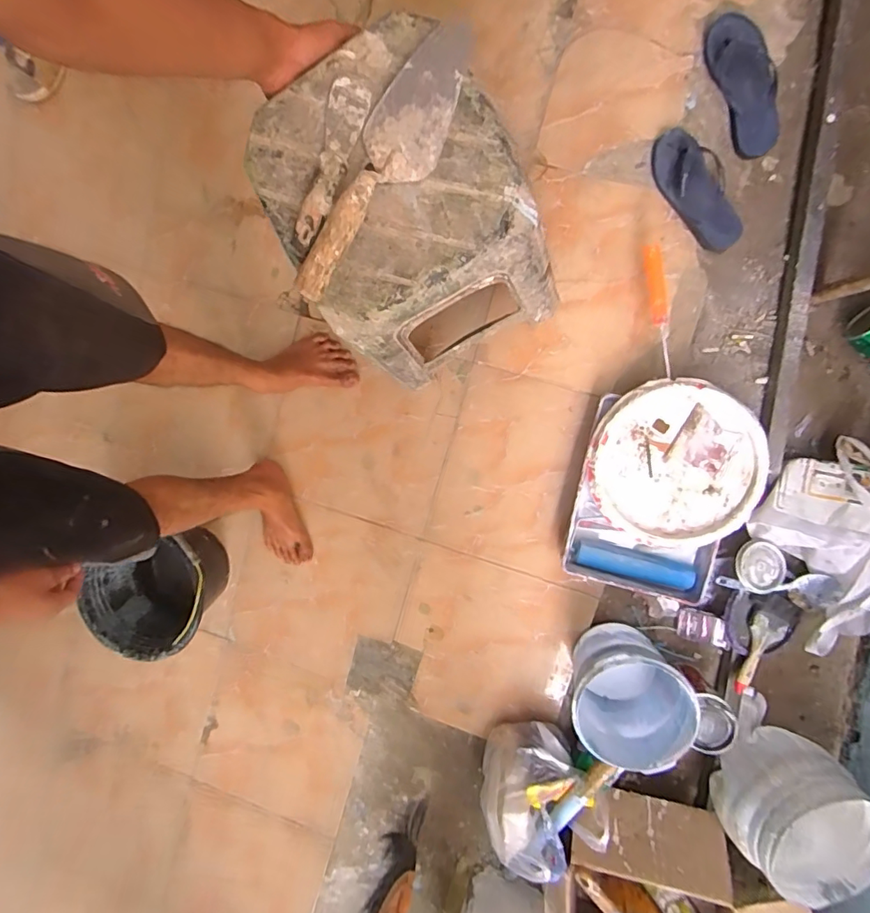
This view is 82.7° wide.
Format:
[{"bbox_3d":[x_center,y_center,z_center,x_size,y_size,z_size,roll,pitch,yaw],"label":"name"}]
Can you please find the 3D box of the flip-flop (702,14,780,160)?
[{"bbox_3d":[0.549,-0.654,0.874,0.228,0.084,0.026,60,40,-13],"label":"flip-flop"}]

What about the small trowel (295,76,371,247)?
[{"bbox_3d":[-0.114,-0.316,0.533,0.043,0.015,0.177,17,89,4],"label":"small trowel"}]

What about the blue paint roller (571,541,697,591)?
[{"bbox_3d":[0.396,0.218,0.994,0.237,0.042,0.050,13,74,3],"label":"blue paint roller"}]

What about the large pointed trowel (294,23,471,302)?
[{"bbox_3d":[-0.058,-0.300,0.518,0.081,0.037,0.302,32,93,8],"label":"large pointed trowel"}]

